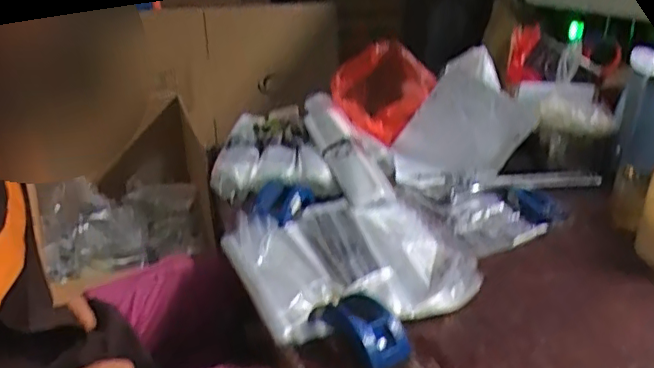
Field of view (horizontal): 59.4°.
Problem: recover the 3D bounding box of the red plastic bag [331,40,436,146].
[{"bbox_3d":[0.128,-0.183,1.212,0.132,0.192,0.214,13,28,31],"label":"red plastic bag"}]

